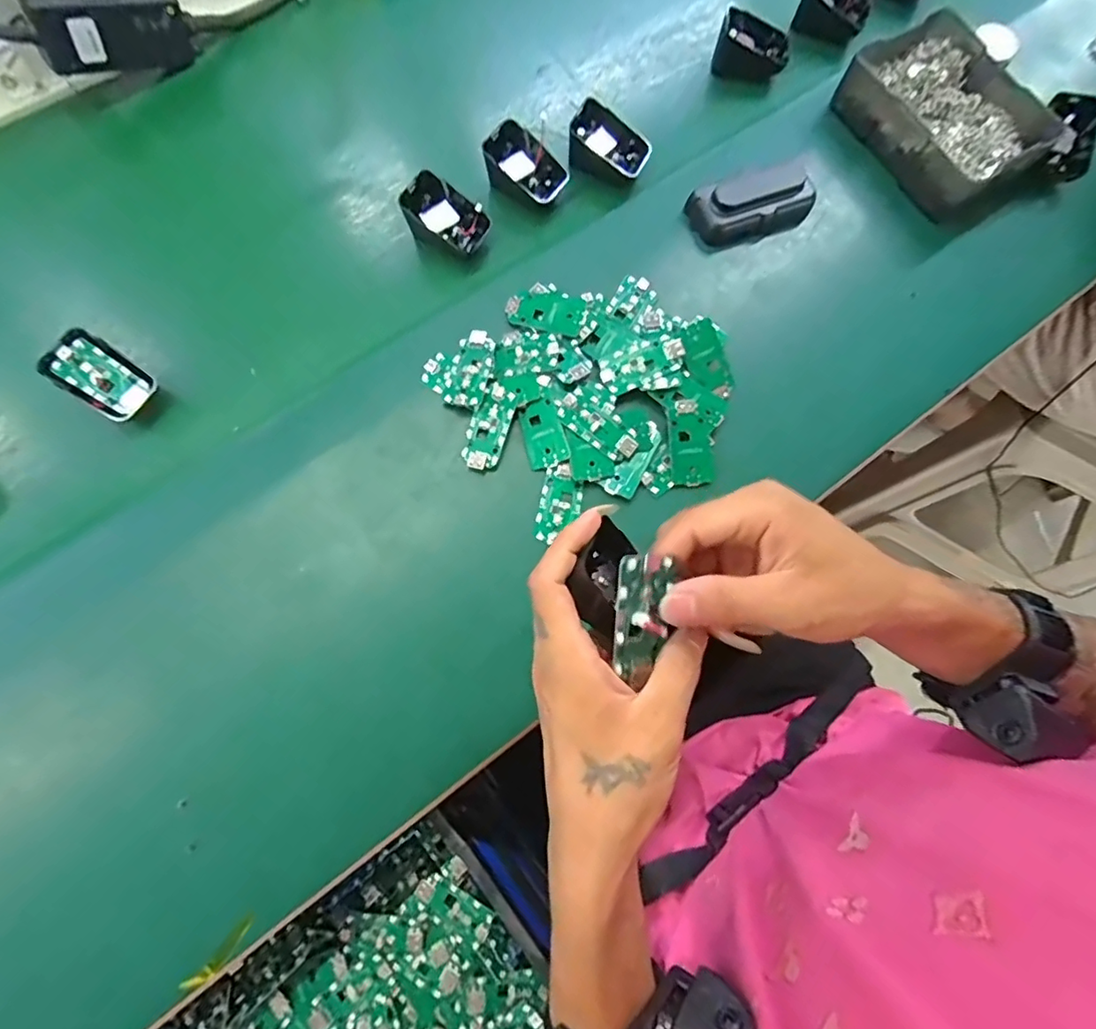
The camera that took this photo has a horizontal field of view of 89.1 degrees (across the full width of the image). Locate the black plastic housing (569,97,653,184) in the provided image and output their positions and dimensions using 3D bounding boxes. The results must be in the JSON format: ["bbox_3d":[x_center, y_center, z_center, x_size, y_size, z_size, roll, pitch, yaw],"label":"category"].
[{"bbox_3d":[0.055,-0.321,0.487,0.065,0.050,0.048,15,74,4],"label":"black plastic housing"}]

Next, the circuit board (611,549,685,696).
[{"bbox_3d":[0.046,0.049,0.263,0.032,0.008,0.058,0,102,-27],"label":"circuit board"}]

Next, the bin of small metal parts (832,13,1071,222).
[{"bbox_3d":[0.354,-0.354,0.499,0.133,0.048,0.172,-29,76,-8],"label":"bin of small metal parts"}]

